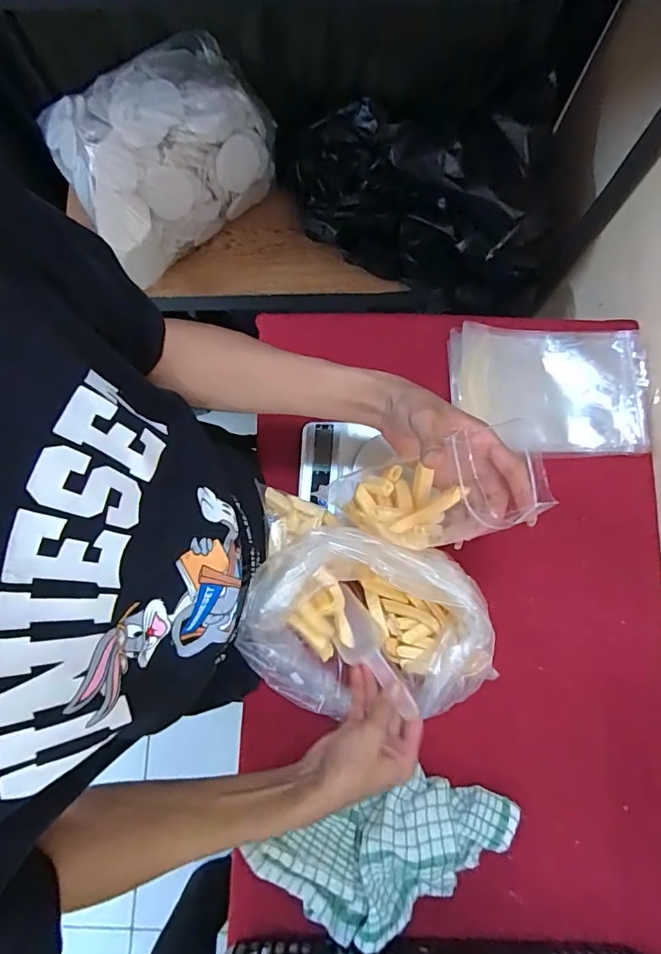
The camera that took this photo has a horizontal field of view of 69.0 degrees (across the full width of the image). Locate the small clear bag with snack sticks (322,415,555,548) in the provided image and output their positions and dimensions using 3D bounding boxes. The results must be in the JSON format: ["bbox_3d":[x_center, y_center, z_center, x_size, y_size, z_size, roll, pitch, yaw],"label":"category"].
[{"bbox_3d":[0.093,0.020,0.466,0.214,0.053,0.091,-6,78,24],"label":"small clear bag with snack sticks"}]

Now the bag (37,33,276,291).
[{"bbox_3d":[-0.253,-0.524,0.776,0.321,0.184,0.231,-27,80,-5],"label":"bag"}]

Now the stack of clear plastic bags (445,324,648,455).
[{"bbox_3d":[0.274,-0.110,0.613,0.245,0.030,0.161,2,79,1],"label":"stack of clear plastic bags"}]

